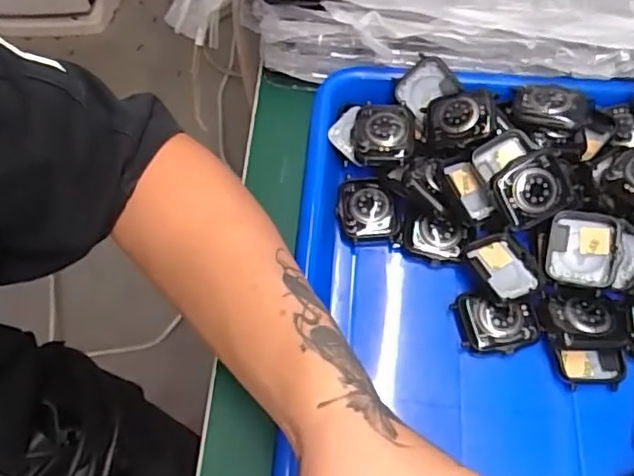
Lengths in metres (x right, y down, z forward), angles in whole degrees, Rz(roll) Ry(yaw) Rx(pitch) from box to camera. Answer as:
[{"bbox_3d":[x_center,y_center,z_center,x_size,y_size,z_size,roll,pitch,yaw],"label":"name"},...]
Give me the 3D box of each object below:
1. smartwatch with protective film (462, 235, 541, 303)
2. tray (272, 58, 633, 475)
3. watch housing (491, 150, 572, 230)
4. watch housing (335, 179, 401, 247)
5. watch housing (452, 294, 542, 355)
[{"bbox_3d":[0.107,0.017,0.343,0.030,0.008,0.041,-22,65,-10],"label":"smartwatch with protective film"},{"bbox_3d":[0.110,0.048,0.325,0.255,0.048,0.332,3,63,2],"label":"tray"},{"bbox_3d":[0.125,-0.029,0.344,0.043,0.016,0.037,-31,95,-1],"label":"watch housing"},{"bbox_3d":[0.032,-0.016,0.370,0.037,0.014,0.044,-5,63,-2],"label":"watch housing"},{"bbox_3d":[0.102,0.046,0.332,0.043,0.014,0.032,0,63,1],"label":"watch housing"}]

